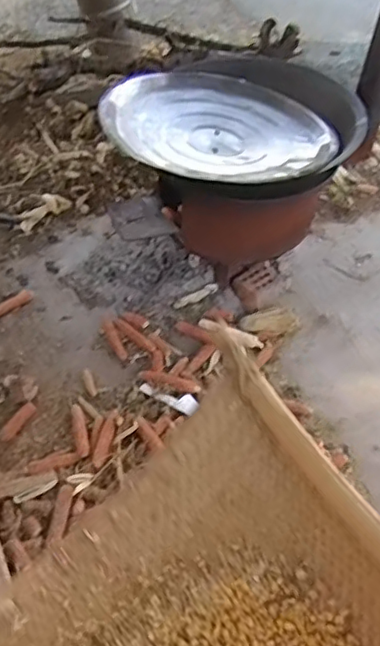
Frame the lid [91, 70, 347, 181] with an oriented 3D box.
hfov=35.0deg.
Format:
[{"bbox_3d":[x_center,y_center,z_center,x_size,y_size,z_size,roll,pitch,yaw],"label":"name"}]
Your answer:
[{"bbox_3d":[0.106,-0.574,1.714,0.607,0.099,0.567,-1,46,1],"label":"lid"}]

